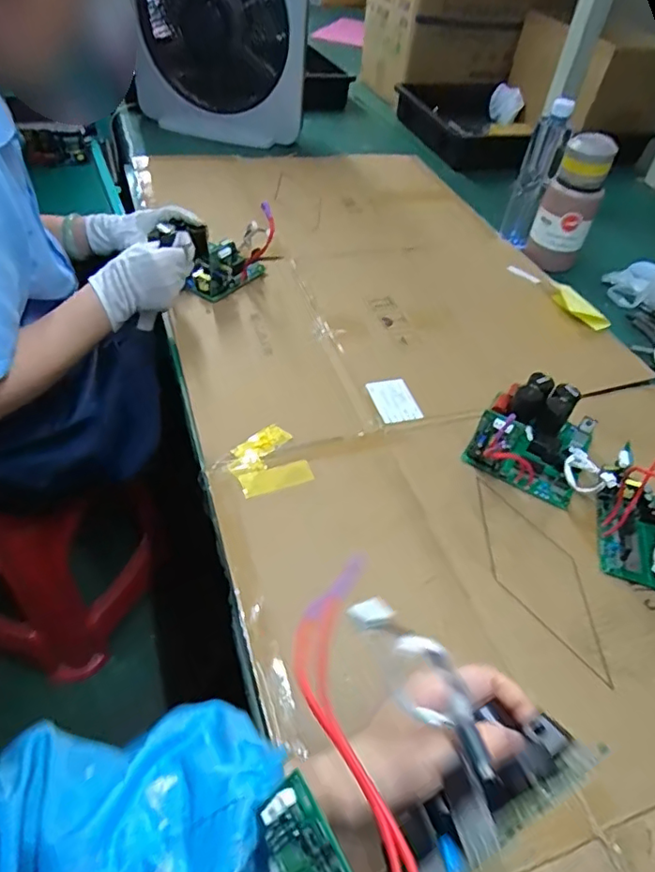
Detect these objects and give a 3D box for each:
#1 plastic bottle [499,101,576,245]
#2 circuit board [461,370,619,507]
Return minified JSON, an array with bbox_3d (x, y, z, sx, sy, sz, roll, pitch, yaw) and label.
[{"bbox_3d":[0.348,-0.434,0.938,0.060,0.208,0.059,17,47,7],"label":"plastic bottle"},{"bbox_3d":[0.234,-0.004,0.623,0.118,0.062,0.146,26,48,19],"label":"circuit board"}]

